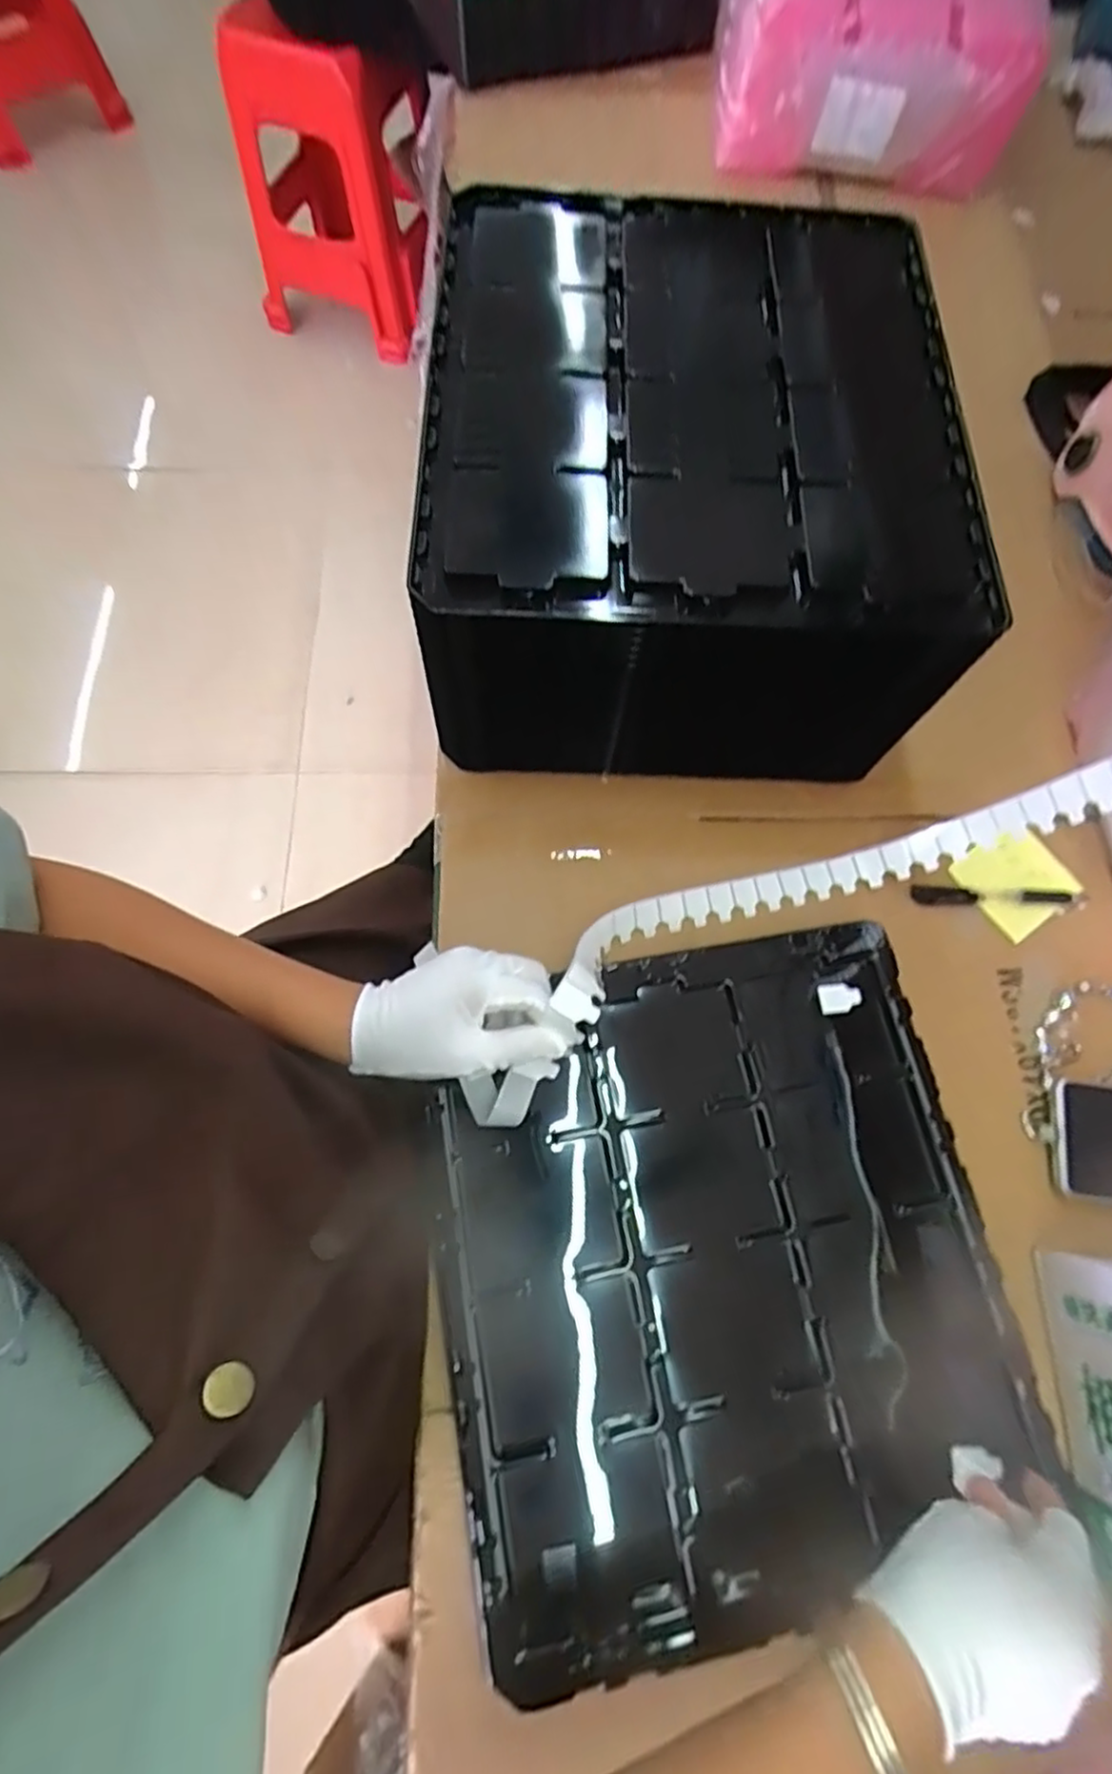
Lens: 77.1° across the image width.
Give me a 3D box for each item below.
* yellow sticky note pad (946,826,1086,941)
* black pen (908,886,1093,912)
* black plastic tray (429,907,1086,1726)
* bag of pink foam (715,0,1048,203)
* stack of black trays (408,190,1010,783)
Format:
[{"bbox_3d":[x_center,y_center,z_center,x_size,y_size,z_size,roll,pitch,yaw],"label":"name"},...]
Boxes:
[{"bbox_3d":[0.360,-0.006,0.544,0.073,0.010,0.075,-34,76,-11],"label":"yellow sticky note pad"},{"bbox_3d":[0.341,0.009,0.538,0.134,0.007,0.014,2,72,0],"label":"black pen"},{"bbox_3d":[0.098,0.226,0.441,0.334,0.032,0.364,-11,73,-4],"label":"black plastic tray"},{"bbox_3d":[0.344,-0.906,0.746,0.330,0.148,0.256,5,72,0],"label":"bag of pink foam"},{"bbox_3d":[0.088,-0.290,0.532,0.335,0.200,0.362,1,72,-1],"label":"stack of black trays"}]

